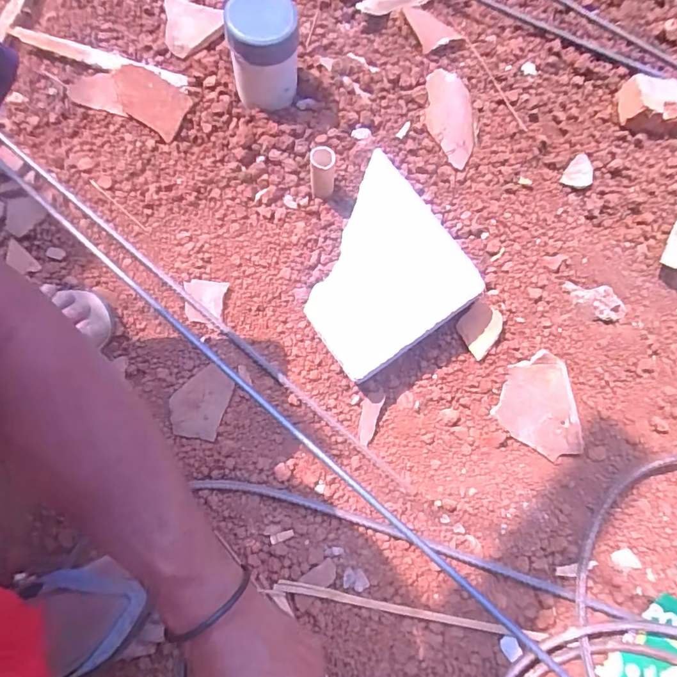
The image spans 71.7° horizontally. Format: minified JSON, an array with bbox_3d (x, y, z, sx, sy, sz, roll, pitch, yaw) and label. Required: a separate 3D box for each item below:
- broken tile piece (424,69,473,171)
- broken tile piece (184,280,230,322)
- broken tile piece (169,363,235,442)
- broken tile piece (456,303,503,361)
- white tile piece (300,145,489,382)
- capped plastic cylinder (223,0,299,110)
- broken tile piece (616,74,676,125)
[{"bbox_3d":[0.163,-0.325,0.687,0.071,0.014,0.156,5,79,1],"label":"broken tile piece"},{"bbox_3d":[-0.178,-0.050,0.624,0.053,0.004,0.056,4,79,0],"label":"broken tile piece"},{"bbox_3d":[-0.175,0.079,0.590,0.068,0.010,0.089,16,79,3],"label":"broken tile piece"},{"bbox_3d":[0.183,-0.013,0.613,0.050,0.014,0.062,38,81,6],"label":"broken tile piece"},{"bbox_3d":[0.041,-0.084,0.564,0.191,0.012,0.198,-36,81,-1],"label":"white tile piece"},{"bbox_3d":[-0.099,-0.384,0.631,0.092,0.120,0.099,-5,78,-1],"label":"capped plastic cylinder"},{"bbox_3d":[0.459,-0.347,0.685,0.087,0.037,0.075,3,78,1],"label":"broken tile piece"}]

